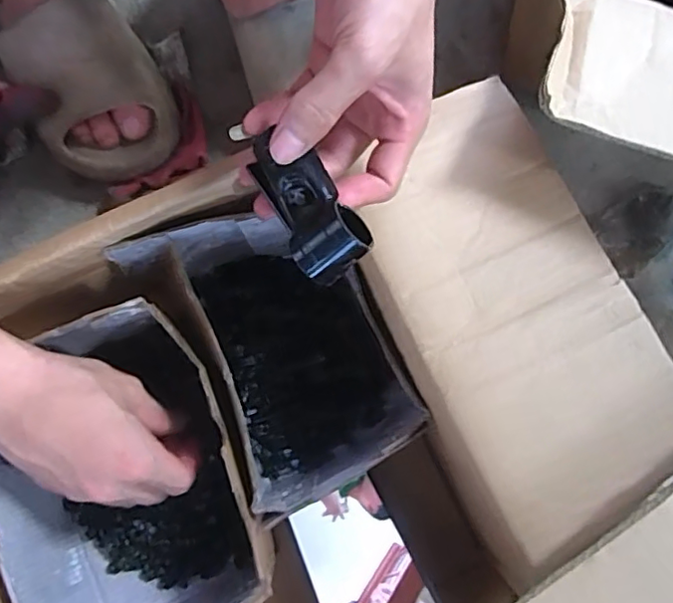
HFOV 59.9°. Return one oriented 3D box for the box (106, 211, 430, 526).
[{"bbox_3d":[-0.037,0.034,0.421,0.132,0.114,0.198,-28,80,-4],"label":"box"}]

